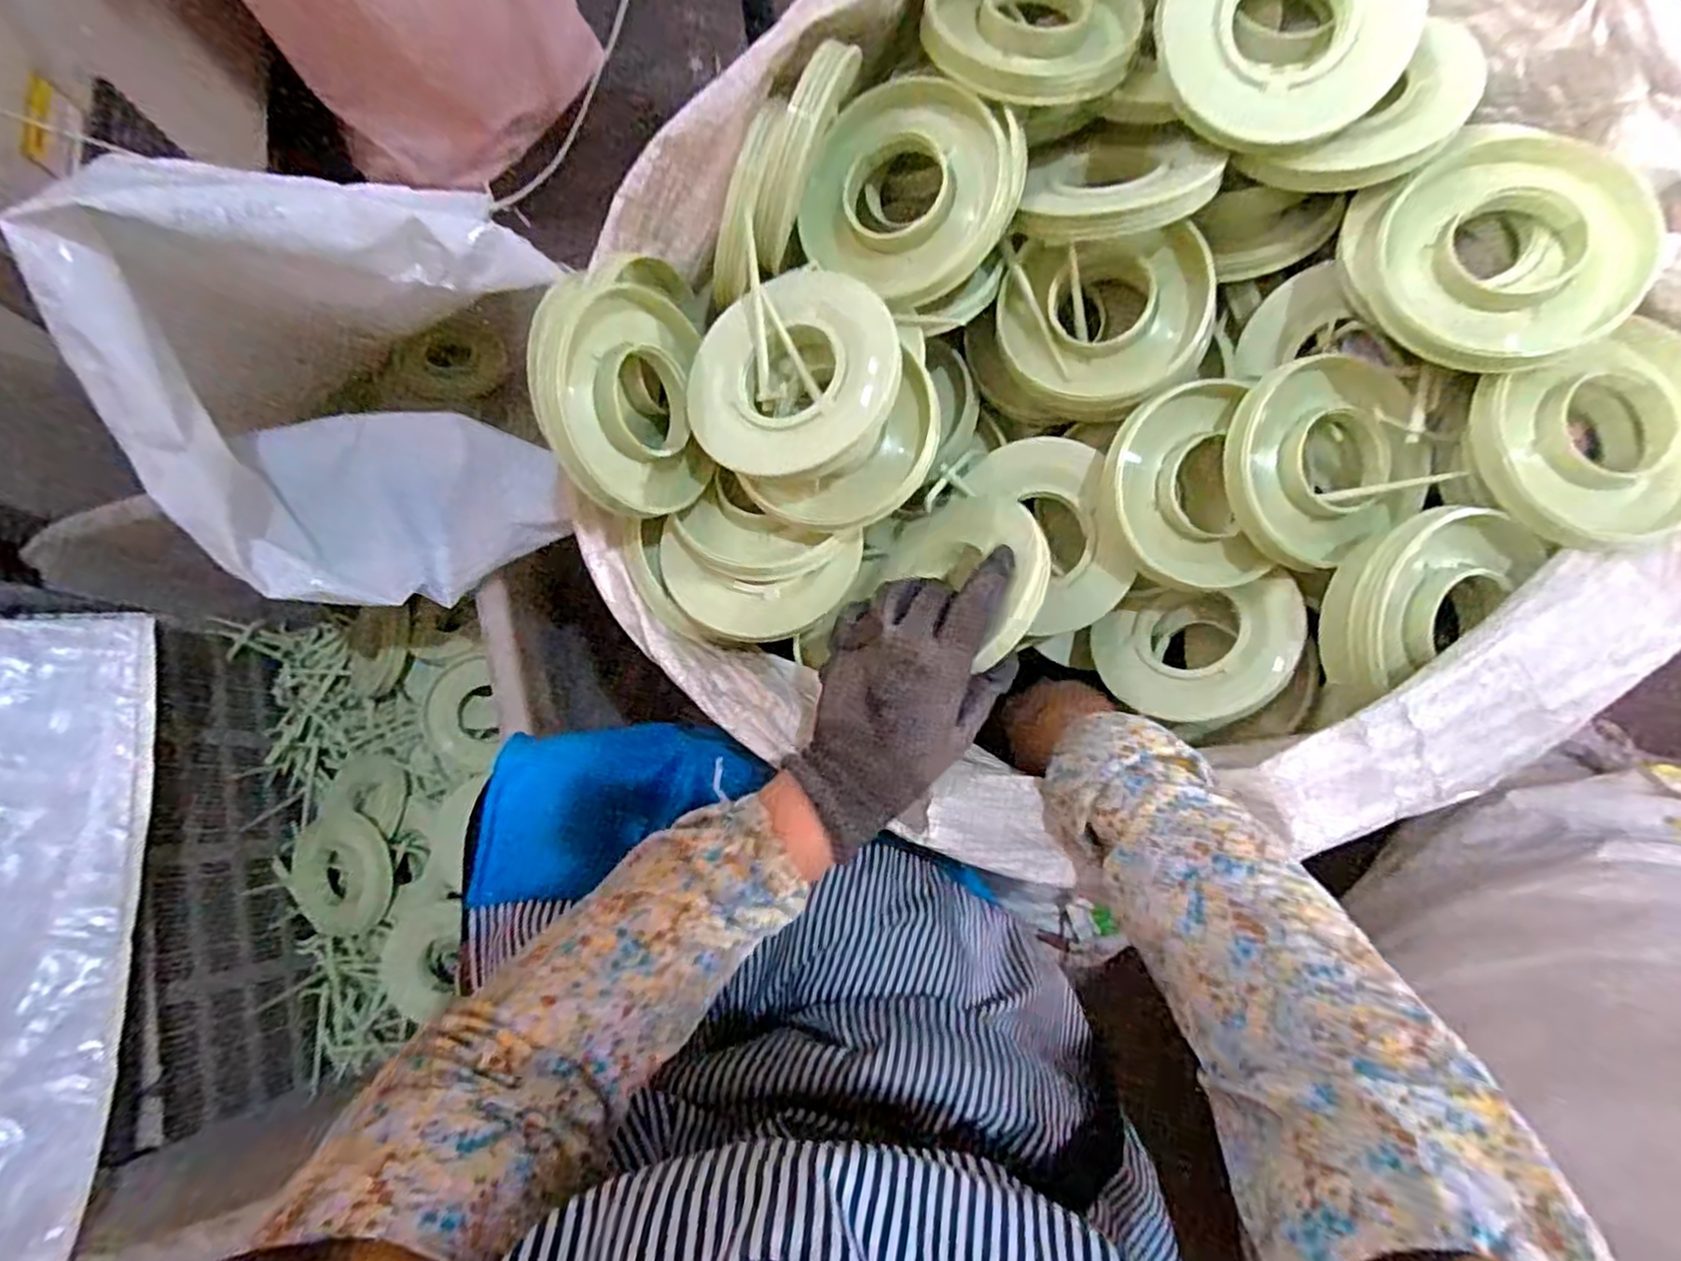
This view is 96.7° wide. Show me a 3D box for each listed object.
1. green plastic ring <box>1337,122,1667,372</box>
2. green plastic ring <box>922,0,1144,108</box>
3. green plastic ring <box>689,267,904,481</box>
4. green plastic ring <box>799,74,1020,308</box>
[{"bbox_3d":[0.366,-0.210,0.417,0.121,0.027,0.130,4,98,27],"label":"green plastic ring"},{"bbox_3d":[0.116,-0.370,0.446,0.123,0.031,0.101,13,77,5],"label":"green plastic ring"},{"bbox_3d":[-0.027,-0.152,0.439,0.127,0.019,0.118,-1,86,20],"label":"green plastic ring"},{"bbox_3d":[0.044,-0.264,0.454,0.118,0.031,0.120,1,94,20],"label":"green plastic ring"}]

